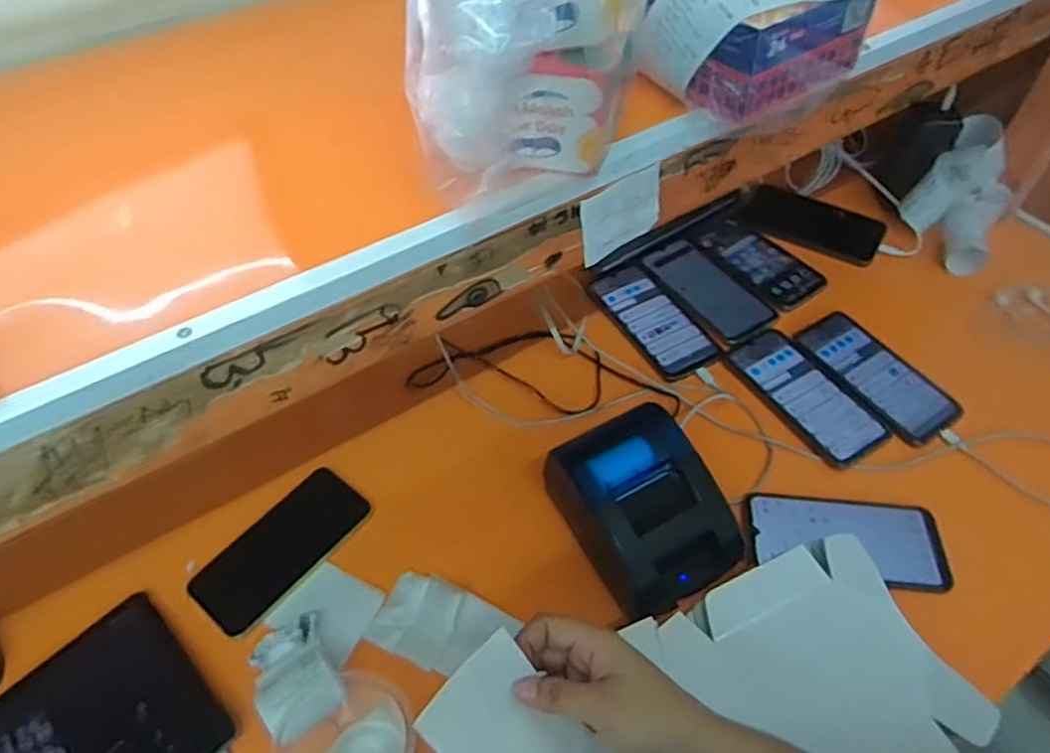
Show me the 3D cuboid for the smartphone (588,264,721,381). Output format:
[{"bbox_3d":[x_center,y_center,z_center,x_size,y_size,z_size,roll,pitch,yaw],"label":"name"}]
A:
[{"bbox_3d":[0.149,-0.067,0.791,0.079,0.005,0.168,-23,56,-16],"label":"smartphone"}]

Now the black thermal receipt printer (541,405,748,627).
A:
[{"bbox_3d":[0.100,0.115,0.593,0.118,0.079,0.153,-27,57,-18],"label":"black thermal receipt printer"}]

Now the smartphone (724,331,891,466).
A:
[{"bbox_3d":[0.293,0.016,0.721,0.079,0.010,0.170,-27,57,-19],"label":"smartphone"}]

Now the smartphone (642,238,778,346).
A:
[{"bbox_3d":[0.221,-0.104,0.824,0.078,0.011,0.170,-25,56,-17],"label":"smartphone"}]

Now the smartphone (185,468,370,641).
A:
[{"bbox_3d":[-0.218,0.152,0.620,0.076,0.005,0.155,33,60,23],"label":"smartphone"}]

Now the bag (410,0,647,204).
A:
[{"bbox_3d":[0.003,-0.184,0.330,0.115,0.167,0.122,-3,52,-1],"label":"bag"}]

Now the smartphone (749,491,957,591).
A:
[{"bbox_3d":[0.291,0.144,0.622,0.165,0.010,0.084,5,53,4],"label":"smartphone"}]

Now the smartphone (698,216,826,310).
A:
[{"bbox_3d":[0.293,-0.144,0.861,0.085,0.016,0.163,-28,57,-19],"label":"smartphone"}]

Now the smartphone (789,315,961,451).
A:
[{"bbox_3d":[0.376,-0.005,0.738,0.084,0.007,0.166,-26,57,-18],"label":"smartphone"}]

